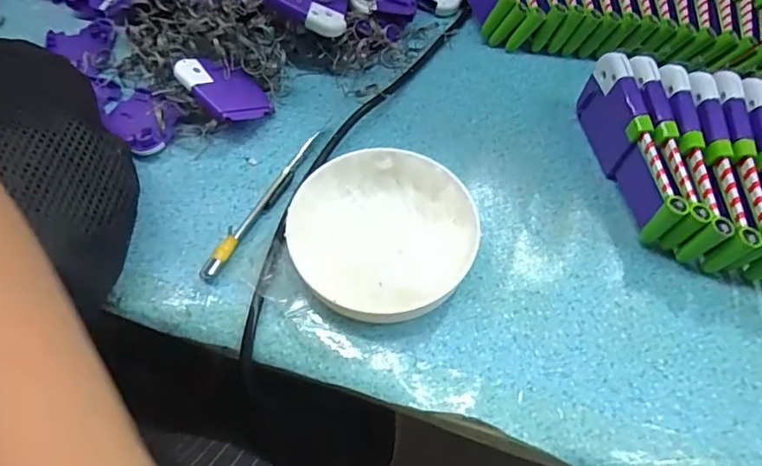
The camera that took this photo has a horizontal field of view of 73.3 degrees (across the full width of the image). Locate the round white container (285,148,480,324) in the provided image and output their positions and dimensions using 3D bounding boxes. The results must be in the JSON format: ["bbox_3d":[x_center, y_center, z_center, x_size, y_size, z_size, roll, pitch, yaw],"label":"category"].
[{"bbox_3d":[0.002,0.000,0.298,0.101,0.027,0.104,-1,57,1],"label":"round white container"}]

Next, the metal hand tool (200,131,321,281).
[{"bbox_3d":[-0.072,-0.020,0.323,0.010,0.013,0.120,26,61,17],"label":"metal hand tool"}]

